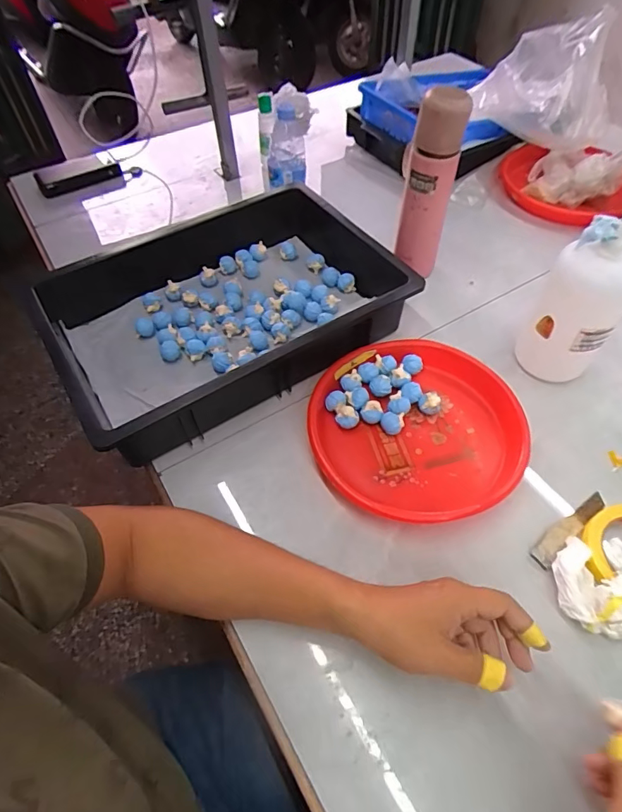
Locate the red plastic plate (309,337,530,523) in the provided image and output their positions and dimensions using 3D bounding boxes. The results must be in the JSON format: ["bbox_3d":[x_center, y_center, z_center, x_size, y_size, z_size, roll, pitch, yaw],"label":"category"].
[{"bbox_3d":[0.126,0.021,0.565,0.231,0.036,0.244,-1,54,2],"label":"red plastic plate"}]

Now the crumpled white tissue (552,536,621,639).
[{"bbox_3d":[0.285,0.173,0.448,0.088,0.034,0.081,12,55,11],"label":"crumpled white tissue"}]

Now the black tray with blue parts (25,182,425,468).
[{"bbox_3d":[-0.114,-0.138,0.660,0.449,0.097,0.316,-29,58,-17],"label":"black tray with blue parts"}]

